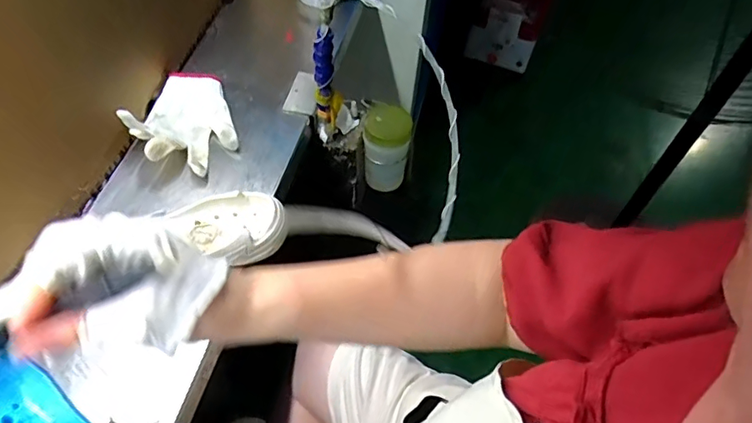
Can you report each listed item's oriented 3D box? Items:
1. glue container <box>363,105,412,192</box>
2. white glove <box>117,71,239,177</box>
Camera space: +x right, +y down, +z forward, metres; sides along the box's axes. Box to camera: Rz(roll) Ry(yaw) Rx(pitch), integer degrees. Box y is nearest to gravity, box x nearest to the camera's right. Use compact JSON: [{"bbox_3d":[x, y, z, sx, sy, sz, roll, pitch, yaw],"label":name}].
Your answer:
[{"bbox_3d":[0.021,-0.104,0.847,0.073,0.138,0.068,1,55,-2],"label":"glue container"},{"bbox_3d":[-0.264,-0.127,0.704,0.131,0.060,0.187,-15,57,-13],"label":"white glove"}]

